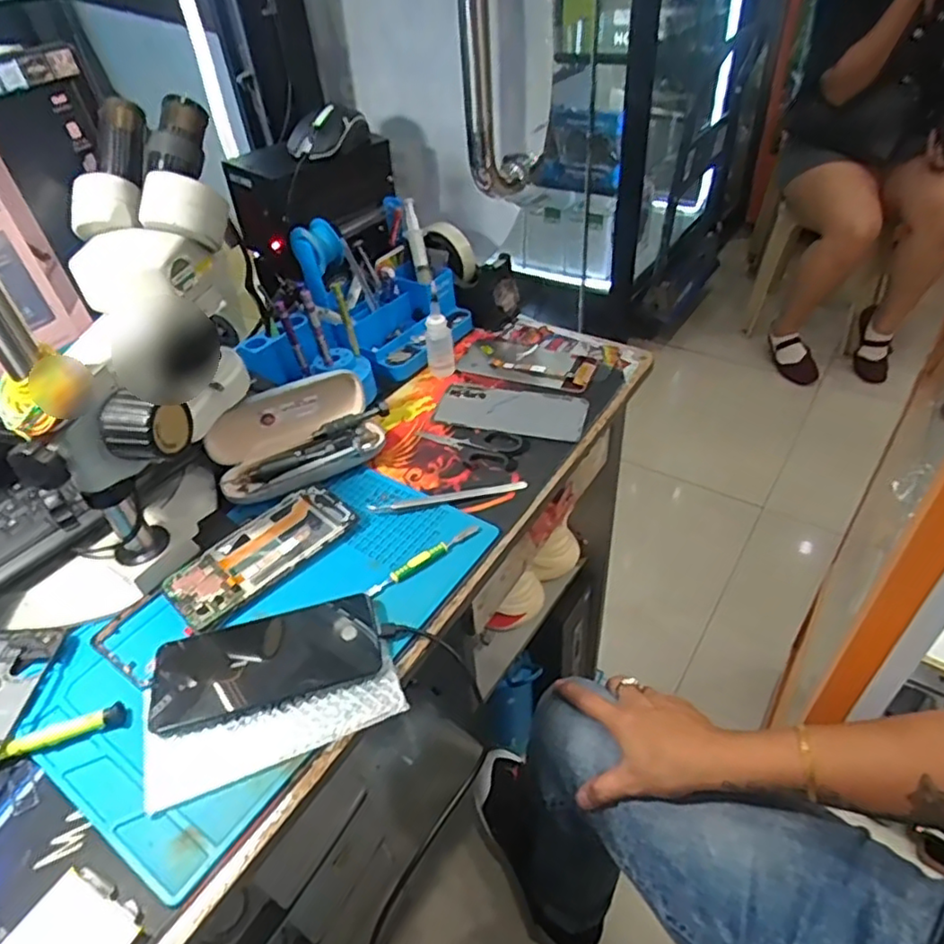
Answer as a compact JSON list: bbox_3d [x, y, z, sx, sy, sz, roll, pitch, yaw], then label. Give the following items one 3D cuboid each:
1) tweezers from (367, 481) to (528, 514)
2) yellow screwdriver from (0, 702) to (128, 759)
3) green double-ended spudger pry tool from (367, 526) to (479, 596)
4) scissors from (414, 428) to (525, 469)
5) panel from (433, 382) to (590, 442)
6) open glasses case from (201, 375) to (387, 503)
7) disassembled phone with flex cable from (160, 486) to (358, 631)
[{"bbox_3d":[-0.020,0.023,0.583,0.145,0.007,0.015,-10,42,-6],"label":"tweezers"},{"bbox_3d":[-0.286,0.180,0.436,0.087,0.012,0.016,-17,43,-13],"label":"yellow screwdriver"},{"bbox_3d":[-0.041,0.072,0.535,0.109,0.007,0.016,-30,47,-25],"label":"green double-ended spudger pry tool"},{"bbox_3d":[-0.005,-0.028,0.638,0.109,0.009,0.047,8,43,14],"label":"scissors"},{"bbox_3d":[0.041,-0.067,0.680,0.160,0.007,0.077,9,44,16],"label":"panel"},{"bbox_3d":[-0.165,-0.035,0.613,0.170,0.070,0.086,-20,44,-16],"label":"open glasses case"},{"bbox_3d":[-0.179,0.068,0.545,0.158,0.012,0.070,-35,50,-29],"label":"disassembled phone with flex cable"}]

